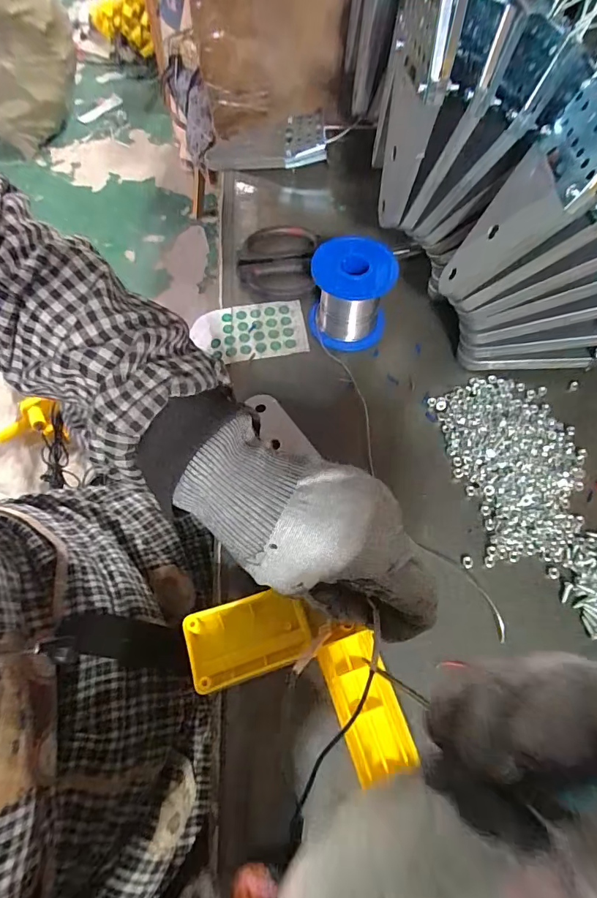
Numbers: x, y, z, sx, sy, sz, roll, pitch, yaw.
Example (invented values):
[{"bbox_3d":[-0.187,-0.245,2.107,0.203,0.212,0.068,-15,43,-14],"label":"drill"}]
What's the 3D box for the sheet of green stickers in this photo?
[{"bbox_3d":[-0.043,-0.100,0.382,0.097,0.009,0.057,-8,62,0],"label":"sheet of green stickers"}]

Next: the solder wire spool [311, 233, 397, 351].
[{"bbox_3d":[0.042,-0.127,0.360,0.065,0.064,0.062,4,63,2],"label":"solder wire spool"}]

